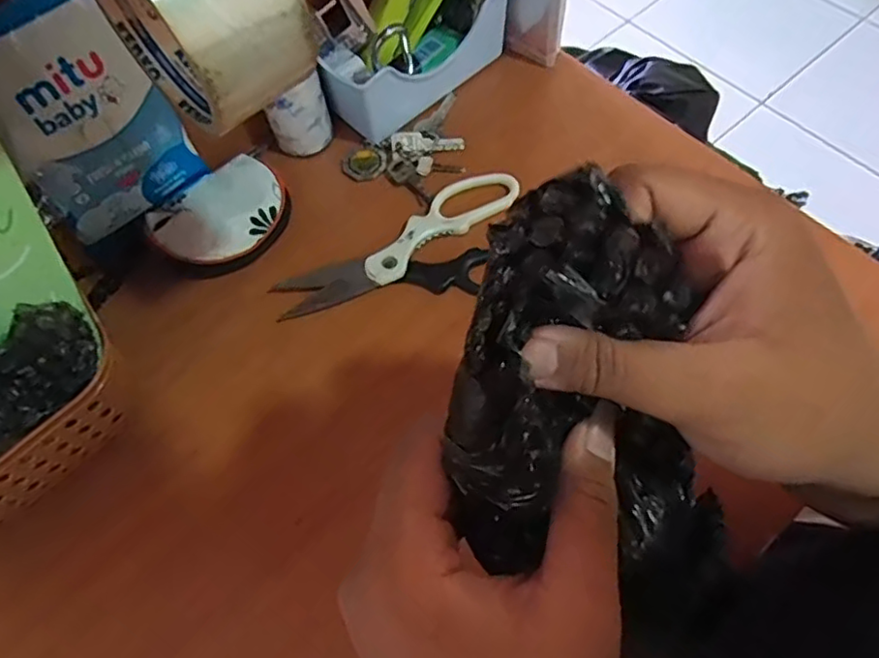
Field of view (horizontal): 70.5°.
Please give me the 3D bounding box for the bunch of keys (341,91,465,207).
[{"bbox_3d":[-0.015,-0.149,0.503,0.082,0.013,0.112,38,71,19],"label":"bunch of keys"}]

